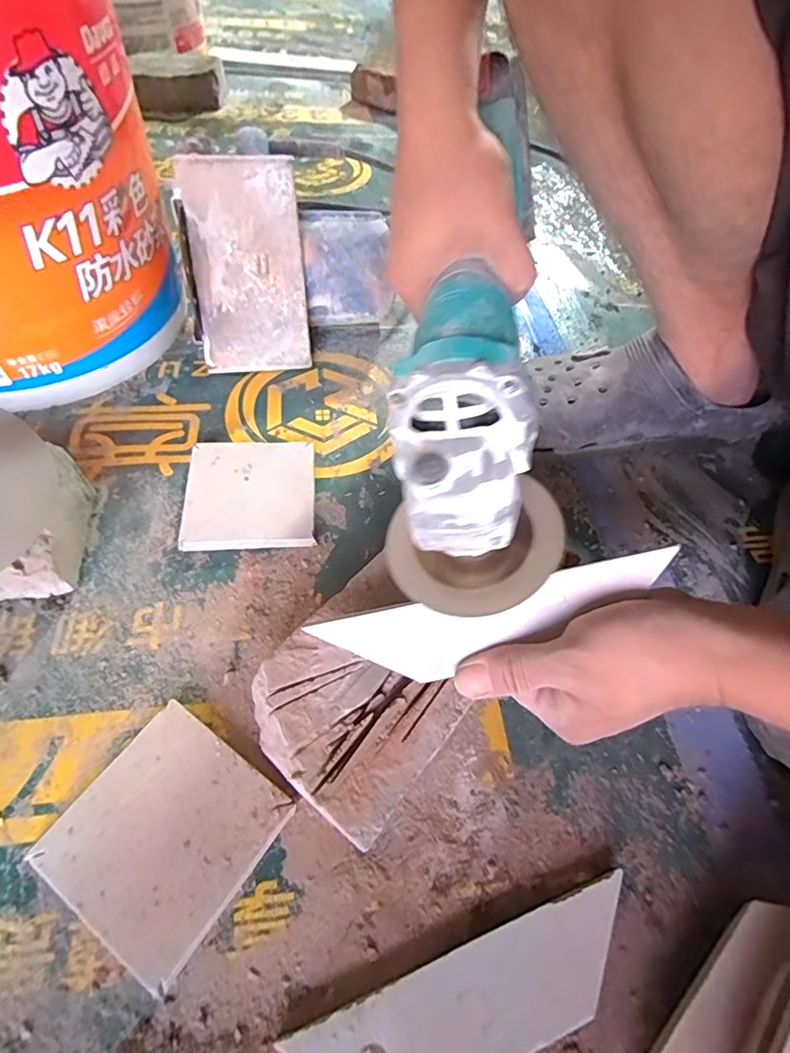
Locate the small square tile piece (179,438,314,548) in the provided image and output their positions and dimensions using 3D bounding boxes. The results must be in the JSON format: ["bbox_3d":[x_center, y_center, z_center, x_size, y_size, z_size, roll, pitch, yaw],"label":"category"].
[{"bbox_3d":[-0.114,-0.026,0.412,0.095,0.011,0.100,-4,57,-8],"label":"small square tile piece"}]

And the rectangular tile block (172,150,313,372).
[{"bbox_3d":[-0.132,-0.232,0.465,0.095,0.172,0.006,-6,21,-8],"label":"rectangular tile block"}]

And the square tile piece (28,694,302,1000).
[{"bbox_3d":[-0.123,0.164,0.282,0.097,0.011,0.098,32,60,16],"label":"square tile piece"}]

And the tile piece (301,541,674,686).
[{"bbox_3d":[0.052,0.054,0.278,0.184,0.006,0.044,-14,99,9],"label":"tile piece"}]

